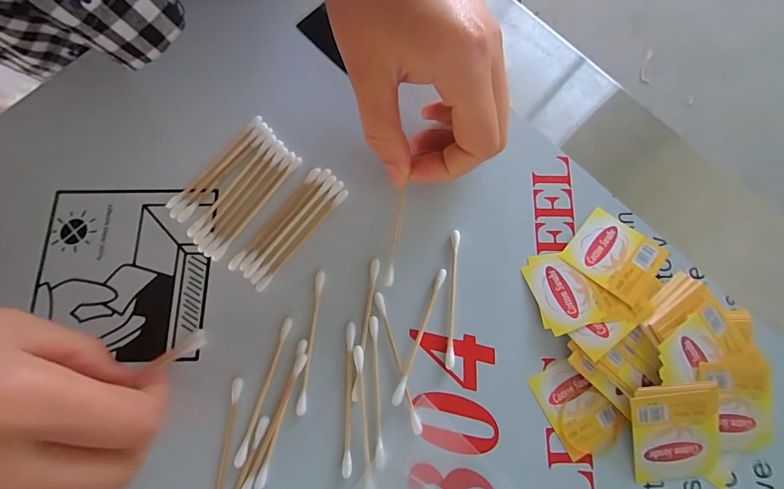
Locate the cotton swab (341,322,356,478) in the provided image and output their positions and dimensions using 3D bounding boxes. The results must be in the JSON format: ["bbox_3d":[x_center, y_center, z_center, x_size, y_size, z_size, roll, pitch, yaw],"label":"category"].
[{"bbox_3d":[-0.021,0.076,0.184,0.005,0.004,0.071,0,78,0],"label":"cotton swab"}]

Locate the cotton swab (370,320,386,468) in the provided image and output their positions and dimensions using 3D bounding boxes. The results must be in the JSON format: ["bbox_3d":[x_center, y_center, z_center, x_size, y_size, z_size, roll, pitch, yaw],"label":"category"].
[{"bbox_3d":[-0.007,0.072,0.185,0.005,0.004,0.071,-3,78,-1],"label":"cotton swab"}]

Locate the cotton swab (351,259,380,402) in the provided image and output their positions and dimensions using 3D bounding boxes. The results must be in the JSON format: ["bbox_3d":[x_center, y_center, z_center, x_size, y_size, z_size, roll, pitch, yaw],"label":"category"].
[{"bbox_3d":[-0.013,0.043,0.191,0.005,0.004,0.071,8,78,2],"label":"cotton swab"}]

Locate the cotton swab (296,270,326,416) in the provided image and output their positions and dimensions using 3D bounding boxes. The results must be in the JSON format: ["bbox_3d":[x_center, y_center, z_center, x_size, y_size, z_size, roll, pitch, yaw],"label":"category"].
[{"bbox_3d":[-0.041,0.049,0.190,0.005,0.004,0.071,6,78,1],"label":"cotton swab"}]

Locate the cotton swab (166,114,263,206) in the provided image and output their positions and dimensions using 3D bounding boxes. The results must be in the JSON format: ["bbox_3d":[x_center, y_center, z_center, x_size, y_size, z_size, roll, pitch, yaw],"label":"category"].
[{"bbox_3d":[-0.100,-0.047,0.209,0.006,0.004,0.071,41,81,8],"label":"cotton swab"}]

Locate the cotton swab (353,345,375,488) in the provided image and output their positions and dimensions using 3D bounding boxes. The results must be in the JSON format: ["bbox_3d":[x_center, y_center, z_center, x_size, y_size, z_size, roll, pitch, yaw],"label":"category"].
[{"bbox_3d":[-0.014,0.086,0.181,0.005,0.004,0.070,-6,78,-1],"label":"cotton swab"}]

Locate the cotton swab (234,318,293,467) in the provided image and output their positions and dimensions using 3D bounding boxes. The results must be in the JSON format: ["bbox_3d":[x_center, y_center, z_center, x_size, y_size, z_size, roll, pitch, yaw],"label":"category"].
[{"bbox_3d":[-0.064,0.072,0.184,0.006,0.004,0.071,17,79,3],"label":"cotton swab"}]

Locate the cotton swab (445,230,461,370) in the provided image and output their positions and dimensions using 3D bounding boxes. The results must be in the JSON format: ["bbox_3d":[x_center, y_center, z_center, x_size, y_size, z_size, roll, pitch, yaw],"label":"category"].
[{"bbox_3d":[0.032,0.028,0.197,0.004,0.004,0.071,4,78,1],"label":"cotton swab"}]

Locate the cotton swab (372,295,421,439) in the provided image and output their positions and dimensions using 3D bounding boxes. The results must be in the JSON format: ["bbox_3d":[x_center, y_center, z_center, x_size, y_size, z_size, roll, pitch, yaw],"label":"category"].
[{"bbox_3d":[0.003,0.059,0.189,0.004,0.004,0.071,-17,79,-3],"label":"cotton swab"}]

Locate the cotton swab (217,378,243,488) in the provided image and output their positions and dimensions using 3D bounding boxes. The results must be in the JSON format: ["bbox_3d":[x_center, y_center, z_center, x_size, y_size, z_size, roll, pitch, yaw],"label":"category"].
[{"bbox_3d":[-0.080,0.102,0.178,0.006,0.004,0.071,6,78,1],"label":"cotton swab"}]

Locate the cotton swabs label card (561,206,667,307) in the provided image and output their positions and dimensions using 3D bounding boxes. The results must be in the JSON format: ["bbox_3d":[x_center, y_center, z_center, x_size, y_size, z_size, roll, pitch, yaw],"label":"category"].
[{"bbox_3d":[0.119,0.005,0.199,0.040,0.007,0.037,41,81,8],"label":"cotton swabs label card"}]

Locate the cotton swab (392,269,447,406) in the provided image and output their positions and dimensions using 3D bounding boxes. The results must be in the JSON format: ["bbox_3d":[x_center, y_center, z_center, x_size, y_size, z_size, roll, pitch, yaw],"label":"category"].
[{"bbox_3d":[0.015,0.046,0.192,0.005,0.005,0.071,22,79,4],"label":"cotton swab"}]

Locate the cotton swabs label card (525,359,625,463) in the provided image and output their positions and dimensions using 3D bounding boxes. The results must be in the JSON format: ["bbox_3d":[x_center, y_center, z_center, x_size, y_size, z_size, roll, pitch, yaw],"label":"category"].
[{"bbox_3d":[0.093,0.081,0.188,0.030,0.004,0.043,-30,82,-2],"label":"cotton swabs label card"}]

